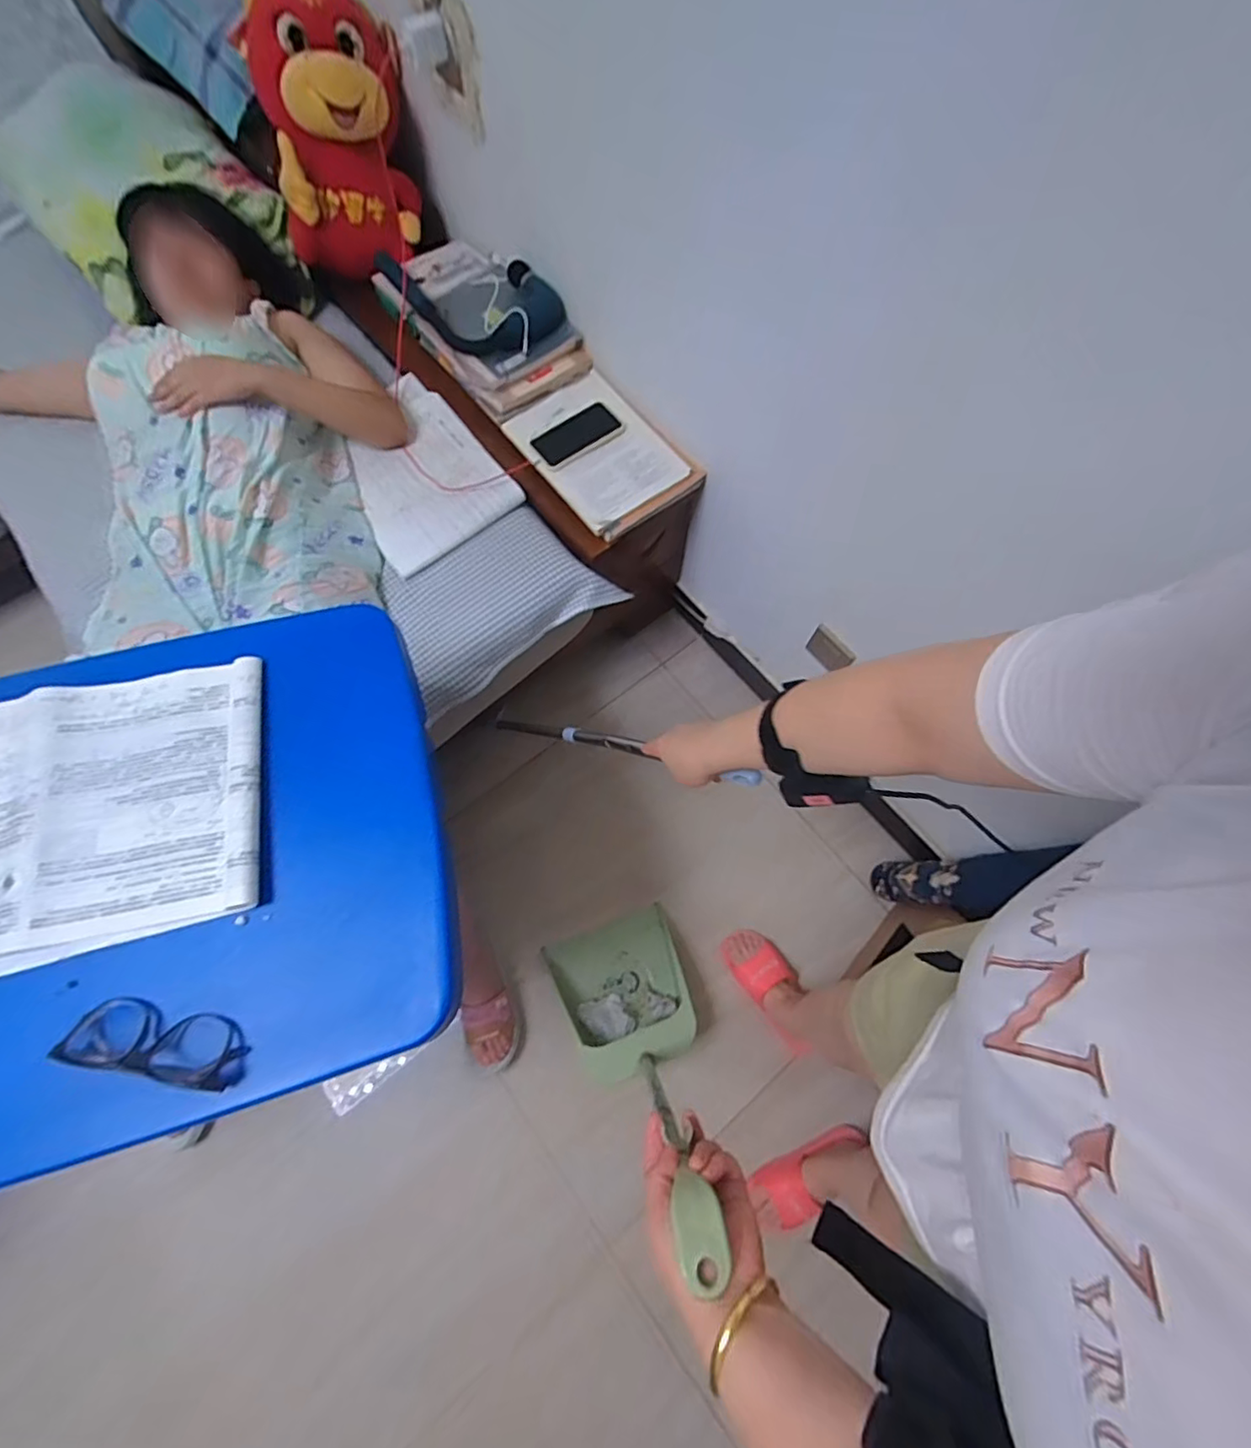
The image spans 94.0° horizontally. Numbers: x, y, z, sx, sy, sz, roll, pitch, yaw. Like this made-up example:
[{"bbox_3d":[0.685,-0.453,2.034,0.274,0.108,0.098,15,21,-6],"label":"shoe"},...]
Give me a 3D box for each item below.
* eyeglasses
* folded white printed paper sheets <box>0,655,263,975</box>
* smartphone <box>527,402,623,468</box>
[{"bbox_3d":[-0.399,0.269,0.496,0.141,0.024,0.048,10,71,4],"label":"eyeglasses"},{"bbox_3d":[-0.549,0.086,0.563,0.377,0.019,0.268,-13,71,-4],"label":"folded white printed paper sheets"},{"bbox_3d":[-0.084,-0.514,1.035,0.155,0.009,0.085,-35,74,-11],"label":"smartphone"}]

